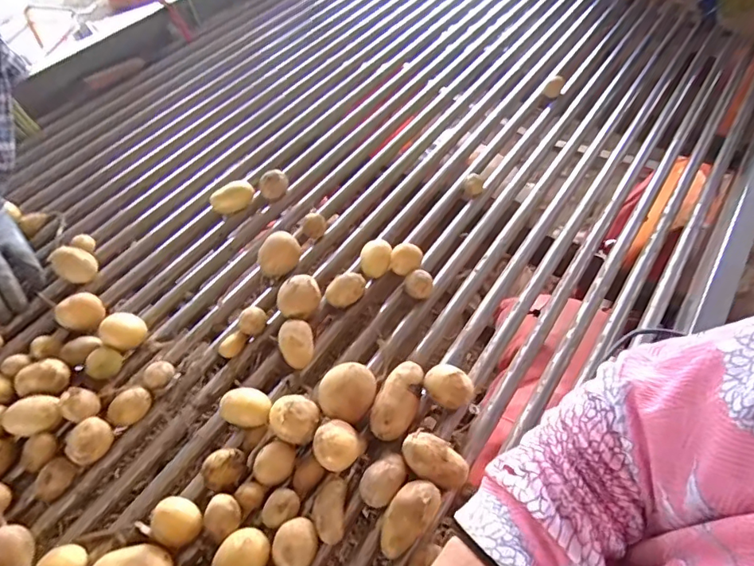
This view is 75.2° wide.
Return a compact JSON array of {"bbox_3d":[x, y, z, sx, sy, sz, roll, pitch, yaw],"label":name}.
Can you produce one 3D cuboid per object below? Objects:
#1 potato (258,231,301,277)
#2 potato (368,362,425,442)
[{"bbox_3d":[-0.114,-0.033,0.573,0.047,0.034,0.040,-7,52,-7],"label":"potato"},{"bbox_3d":[0.021,0.110,0.459,0.036,0.025,0.073,22,54,15],"label":"potato"}]

